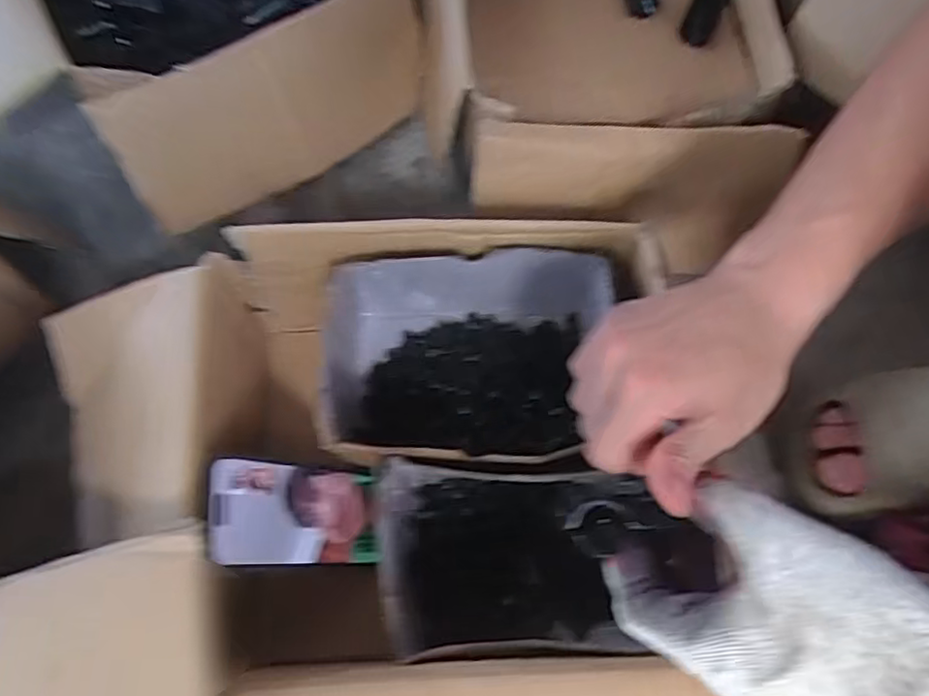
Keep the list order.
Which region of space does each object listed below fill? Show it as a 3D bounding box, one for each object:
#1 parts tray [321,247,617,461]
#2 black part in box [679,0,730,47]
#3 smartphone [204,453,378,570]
[{"bbox_3d":[-0.006,0.003,0.504,0.217,0.108,0.140,2,66,0],"label":"parts tray"},{"bbox_3d":[0.235,-0.328,0.624,0.031,0.016,0.088,23,67,9],"label":"black part in box"},{"bbox_3d":[-0.113,0.113,0.443,0.006,0.135,0.070,-24,64,32],"label":"smartphone"}]

